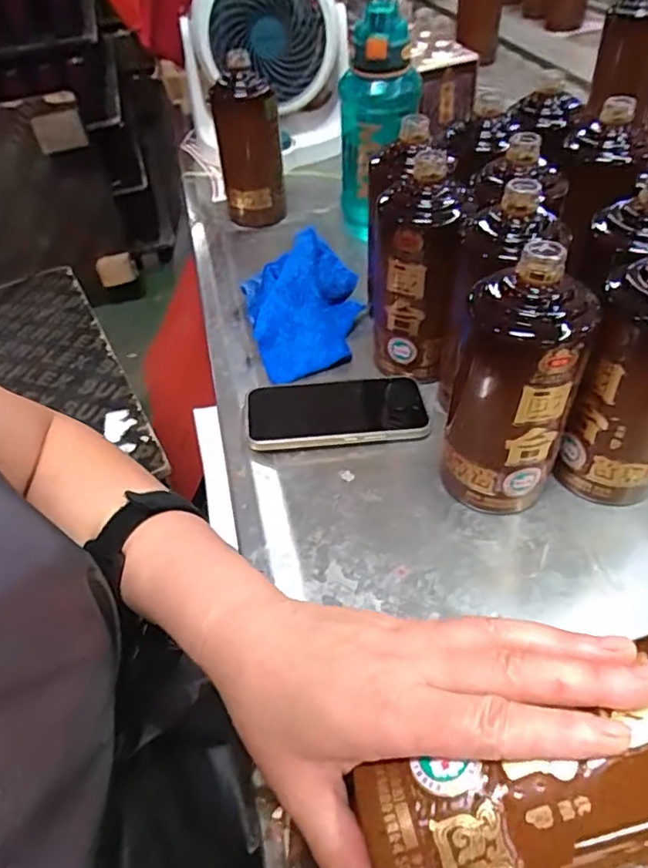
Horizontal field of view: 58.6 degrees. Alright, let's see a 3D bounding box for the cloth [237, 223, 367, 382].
[{"bbox_3d":[-0.020,-0.141,0.602,0.117,0.060,0.170,-12,45,-9],"label":"cloth"}]

